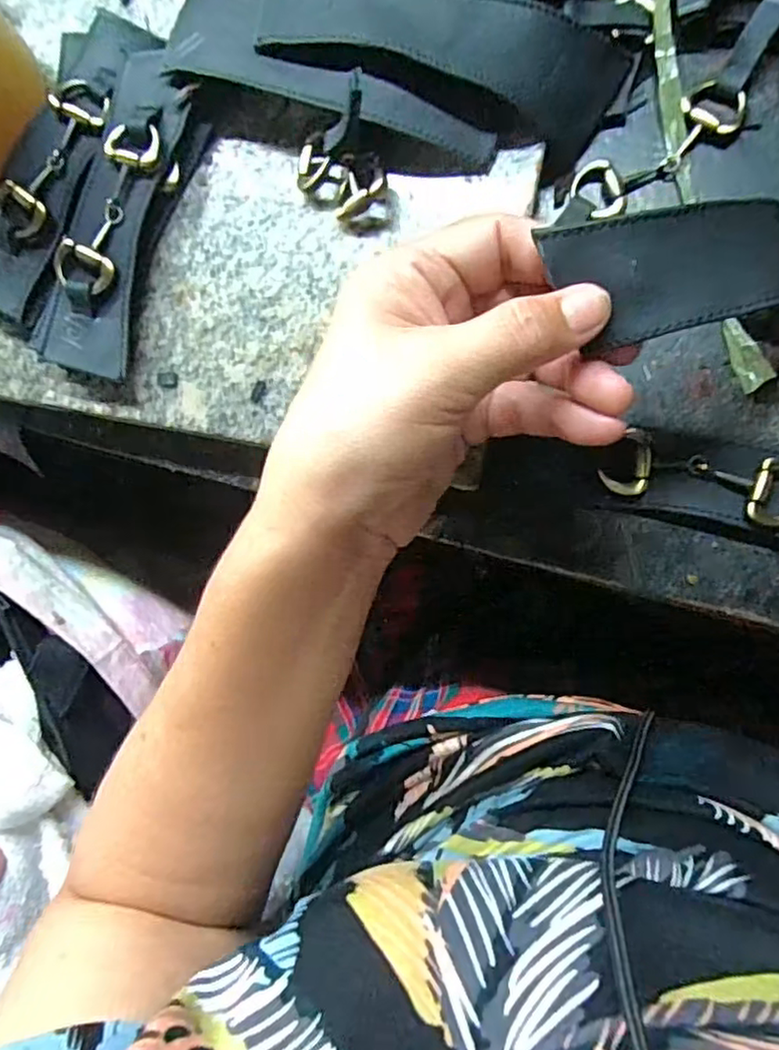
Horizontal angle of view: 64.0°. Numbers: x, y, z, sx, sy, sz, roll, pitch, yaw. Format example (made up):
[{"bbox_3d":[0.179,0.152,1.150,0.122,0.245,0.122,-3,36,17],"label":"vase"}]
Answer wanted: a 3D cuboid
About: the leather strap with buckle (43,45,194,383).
[{"bbox_3d":[-0.114,-0.131,0.261,0.036,0.010,0.133,17,91,10],"label":"leather strap with buckle"}]

